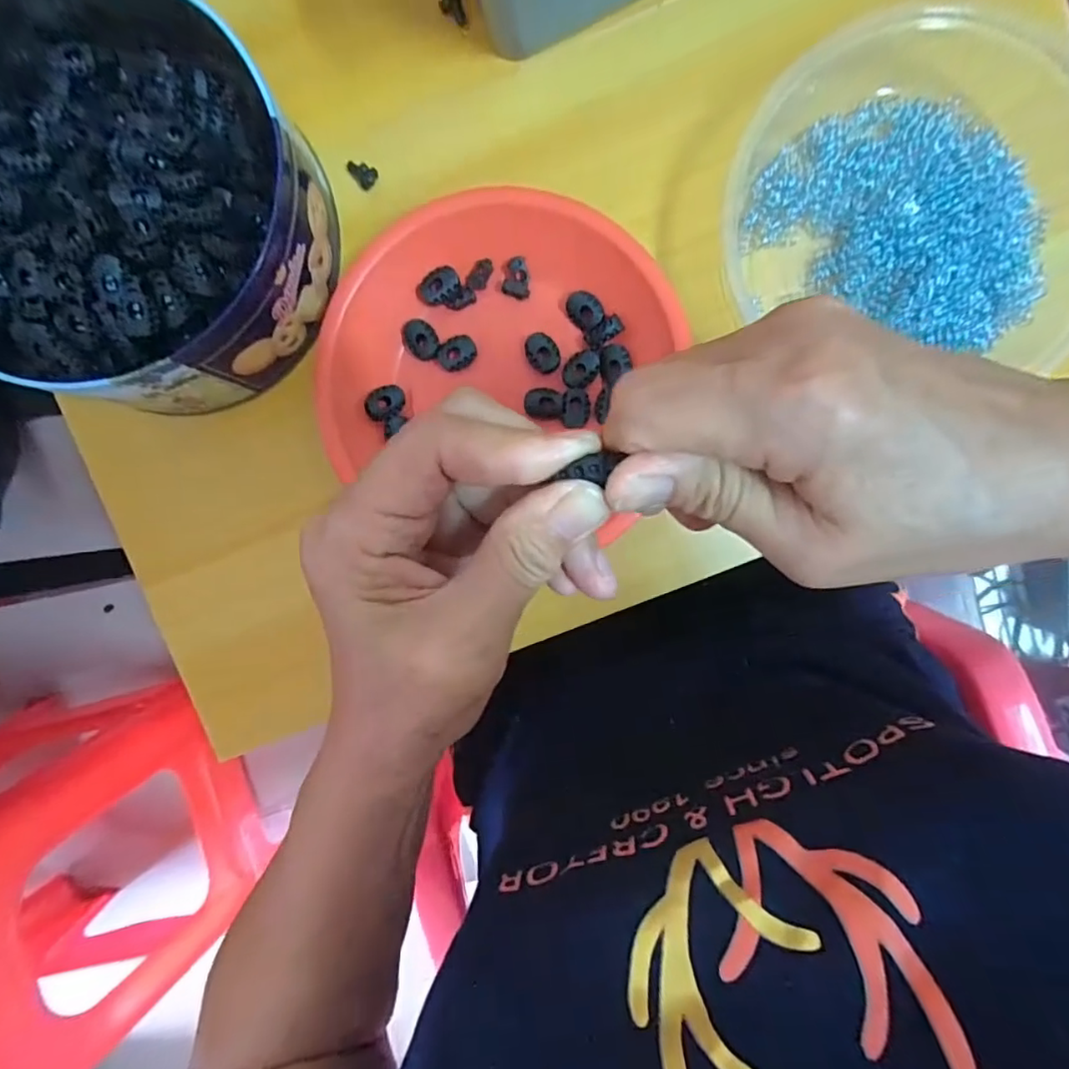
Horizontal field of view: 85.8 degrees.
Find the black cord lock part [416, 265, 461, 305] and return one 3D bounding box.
[{"bbox_3d":[-0.053,-0.136,0.315,0.024,0.009,0.018,-38,92,5],"label":"black cord lock part"}]

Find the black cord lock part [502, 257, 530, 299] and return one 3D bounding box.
[{"bbox_3d":[-0.009,-0.141,0.317,0.015,0.006,0.019,18,95,1],"label":"black cord lock part"}]

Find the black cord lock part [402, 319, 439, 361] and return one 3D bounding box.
[{"bbox_3d":[-0.063,-0.109,0.321,0.017,0.008,0.024,-42,91,5],"label":"black cord lock part"}]

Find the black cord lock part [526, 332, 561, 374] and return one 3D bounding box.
[{"bbox_3d":[0.005,-0.101,0.319,0.017,0.005,0.022,-31,92,5],"label":"black cord lock part"}]

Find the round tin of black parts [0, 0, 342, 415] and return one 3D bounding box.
[{"bbox_3d":[-0.217,-0.169,0.289,0.186,0.066,0.213,-43,91,5],"label":"round tin of black parts"}]

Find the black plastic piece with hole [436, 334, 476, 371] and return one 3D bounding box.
[{"bbox_3d":[-0.043,-0.102,0.322,0.021,0.010,0.018,-18,93,4],"label":"black plastic piece with hole"}]

